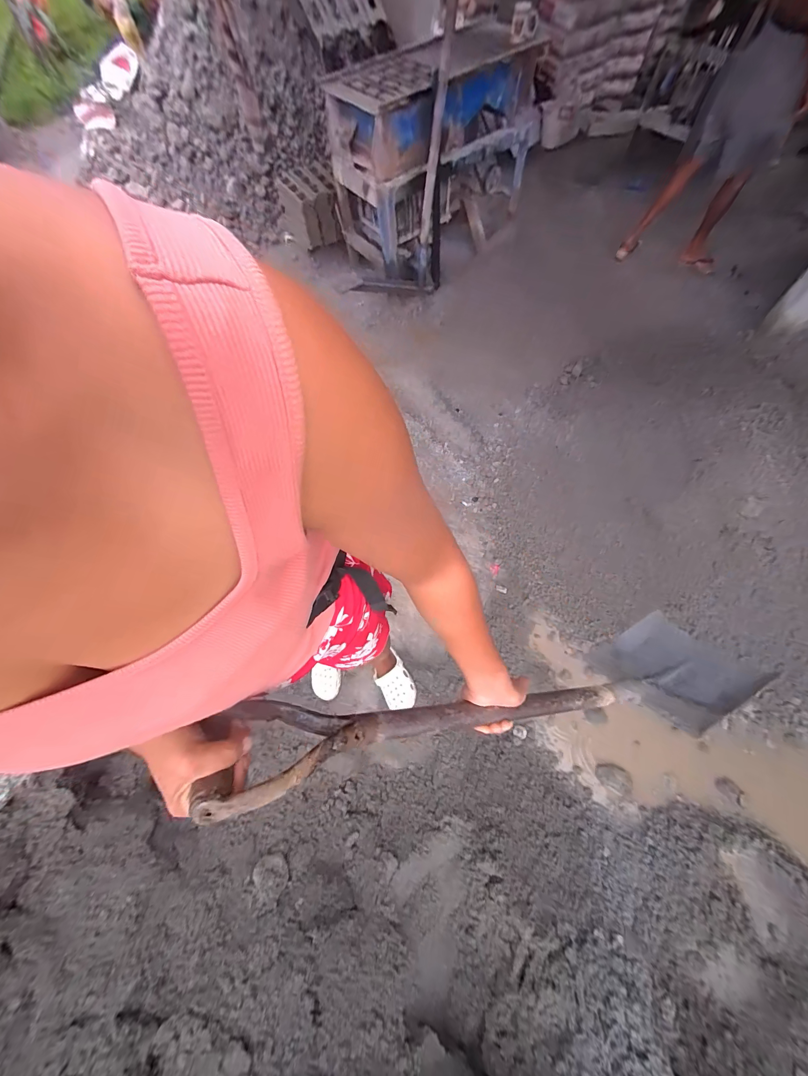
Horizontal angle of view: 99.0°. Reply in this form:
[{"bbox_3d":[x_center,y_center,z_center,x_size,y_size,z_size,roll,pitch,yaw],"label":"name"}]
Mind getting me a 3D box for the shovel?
[{"bbox_3d":[0.218,0.257,0.543,0.923,0.186,0.153,4,63,-26],"label":"shovel"}]

